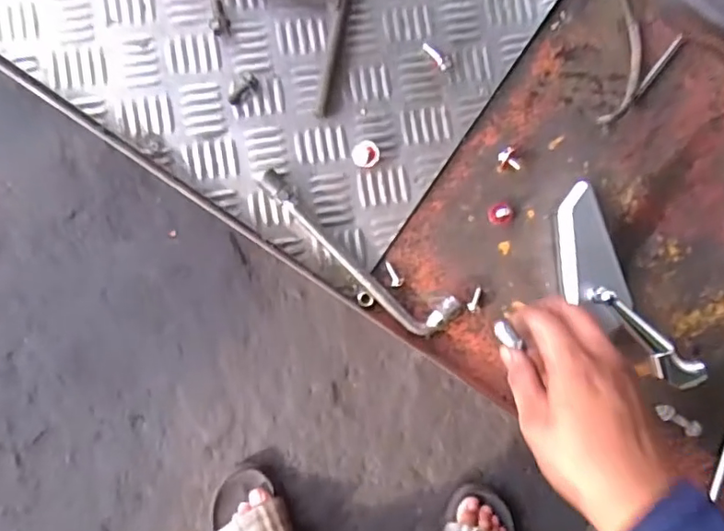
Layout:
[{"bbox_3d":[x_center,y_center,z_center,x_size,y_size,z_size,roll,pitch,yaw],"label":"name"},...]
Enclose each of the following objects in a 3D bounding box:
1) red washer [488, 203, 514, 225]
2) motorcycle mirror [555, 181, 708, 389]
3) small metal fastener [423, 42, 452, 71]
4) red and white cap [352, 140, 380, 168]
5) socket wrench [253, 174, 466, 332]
[{"bbox_3d":[0.111,-0.041,0.449,0.018,0.009,0.017,0,88,-6],"label":"red washer"},{"bbox_3d":[0.197,0.026,0.446,0.063,0.034,0.180,-29,91,-6],"label":"motorcycle mirror"},{"bbox_3d":[0.060,-0.168,0.451,0.007,0.007,0.030,-41,76,-6],"label":"small metal fastener"},{"bbox_3d":[0.003,-0.086,0.438,0.021,0.014,0.020,0,88,-6],"label":"red and white cap"},{"bbox_3d":[-0.007,-0.006,0.429,0.178,0.018,0.038,36,85,-4],"label":"socket wrench"}]

